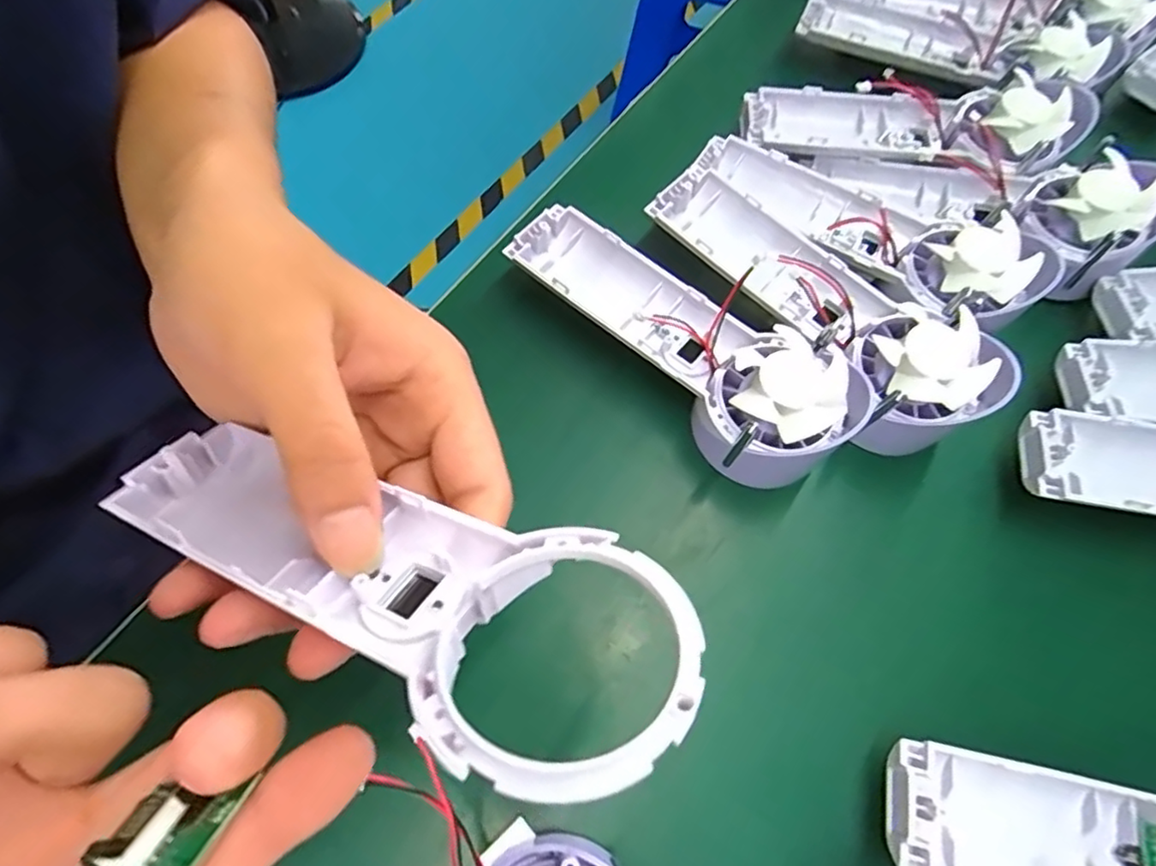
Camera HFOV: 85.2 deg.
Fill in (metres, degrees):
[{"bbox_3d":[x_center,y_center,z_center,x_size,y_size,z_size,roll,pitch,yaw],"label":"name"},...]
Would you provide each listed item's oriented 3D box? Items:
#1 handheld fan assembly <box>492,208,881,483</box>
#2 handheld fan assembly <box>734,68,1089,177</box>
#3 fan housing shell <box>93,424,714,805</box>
[{"bbox_3d":[0.047,-0.050,0.289,0.174,0.043,0.064,43,71,14],"label":"handheld fan assembly"},{"bbox_3d":[0.184,-0.177,0.348,0.177,0.036,0.066,4,66,-1],"label":"handheld fan assembly"},{"bbox_3d":[-0.053,0.031,0.159,0.171,0.024,0.055,18,66,23],"label":"fan housing shell"}]

